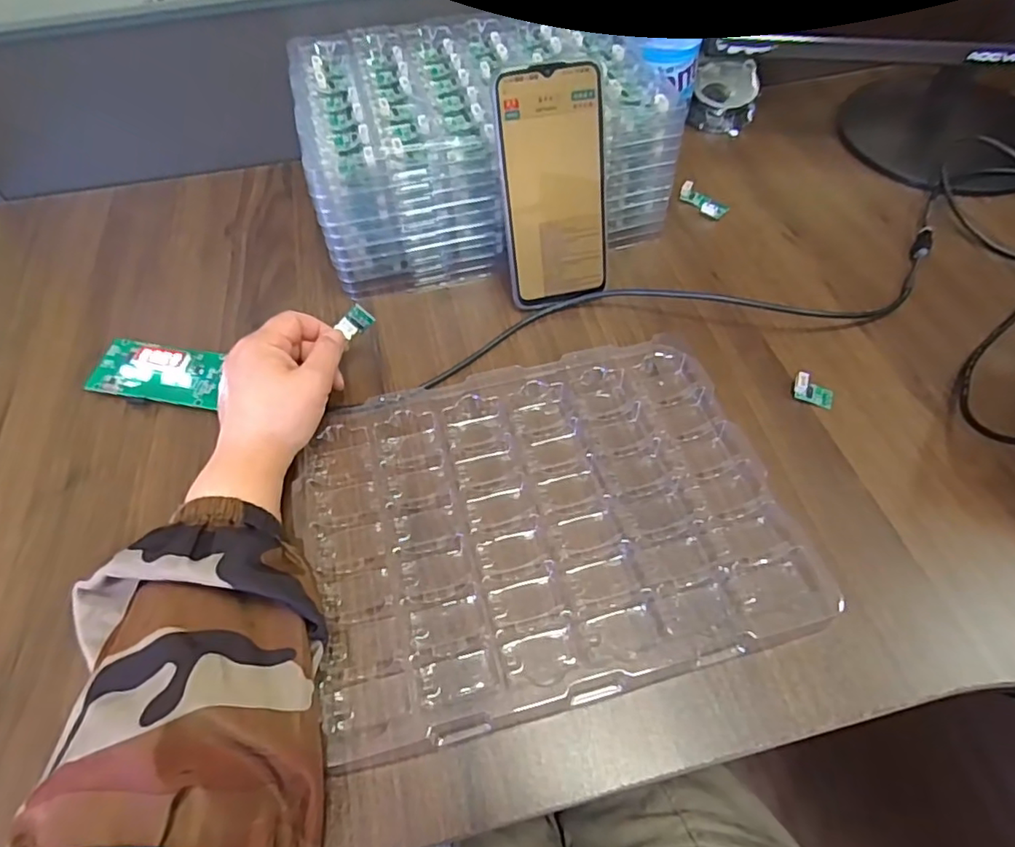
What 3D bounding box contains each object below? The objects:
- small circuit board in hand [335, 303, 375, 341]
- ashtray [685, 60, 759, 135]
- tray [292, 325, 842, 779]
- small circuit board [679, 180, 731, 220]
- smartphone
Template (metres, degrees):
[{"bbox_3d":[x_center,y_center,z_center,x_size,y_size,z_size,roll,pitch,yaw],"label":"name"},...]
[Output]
[{"bbox_3d":[-0.106,-0.071,0.404,0.018,0.004,0.022,42,93,-15],"label":"small circuit board in hand"},{"bbox_3d":[0.224,-0.338,0.590,0.062,0.041,0.060,11,58,9],"label":"ashtray"},{"bbox_3d":[0.020,0.050,0.347,0.269,0.020,0.213,-15,57,-8],"label":"tray"},{"bbox_3d":[0.177,-0.204,0.520,0.047,0.010,0.020,38,65,24],"label":"small circuit board"},{"bbox_3d":[0.035,-0.166,0.415,0.075,0.159,0.011,-7,30,-3],"label":"smartphone"}]

